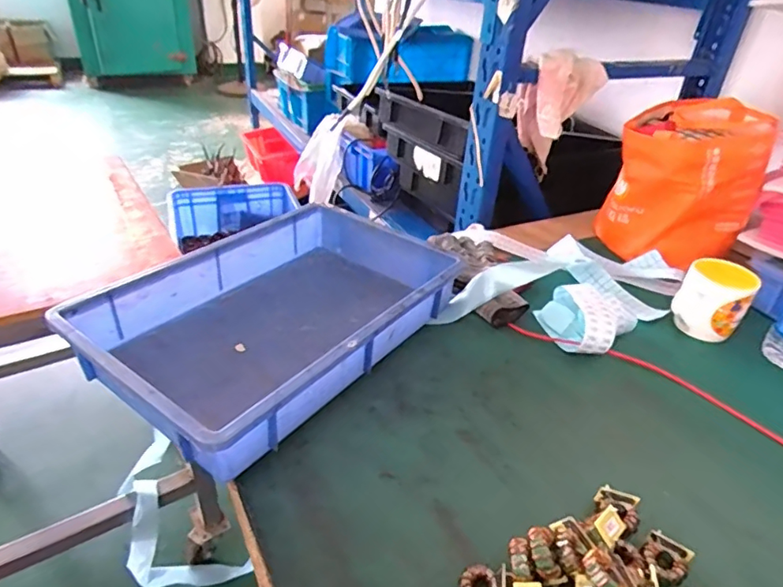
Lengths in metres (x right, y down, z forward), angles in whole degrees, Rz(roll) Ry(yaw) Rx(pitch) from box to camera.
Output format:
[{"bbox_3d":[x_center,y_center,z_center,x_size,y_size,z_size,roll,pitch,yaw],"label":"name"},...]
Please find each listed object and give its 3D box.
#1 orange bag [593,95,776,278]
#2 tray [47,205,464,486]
[{"bbox_3d":[0.487,-0.184,0.879,0.205,0.228,0.204,22,37,24],"label":"orange bag"},{"bbox_3d":[-0.133,0.026,0.663,0.276,0.095,0.434,25,39,28],"label":"tray"}]

